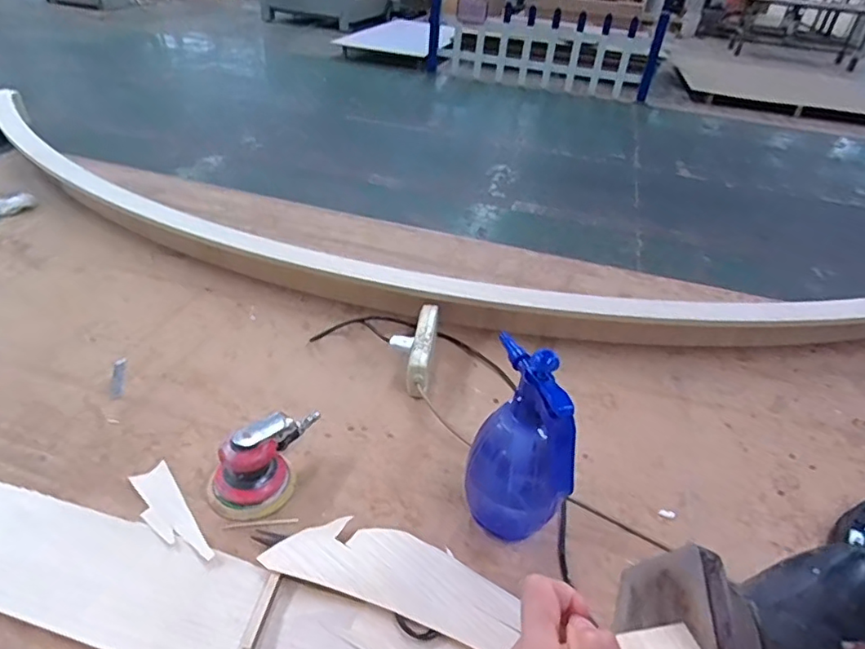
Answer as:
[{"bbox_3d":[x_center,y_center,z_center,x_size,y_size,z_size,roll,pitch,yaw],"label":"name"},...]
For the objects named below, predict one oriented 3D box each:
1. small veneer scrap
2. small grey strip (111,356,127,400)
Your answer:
[{"bbox_3d":[-0.349,0.251,0.736,0.051,0.004,0.177,-23,45,-33],"label":"small veneer scrap"},{"bbox_3d":[-0.533,0.090,0.942,0.020,0.005,0.109,-9,39,-20],"label":"small grey strip"}]

